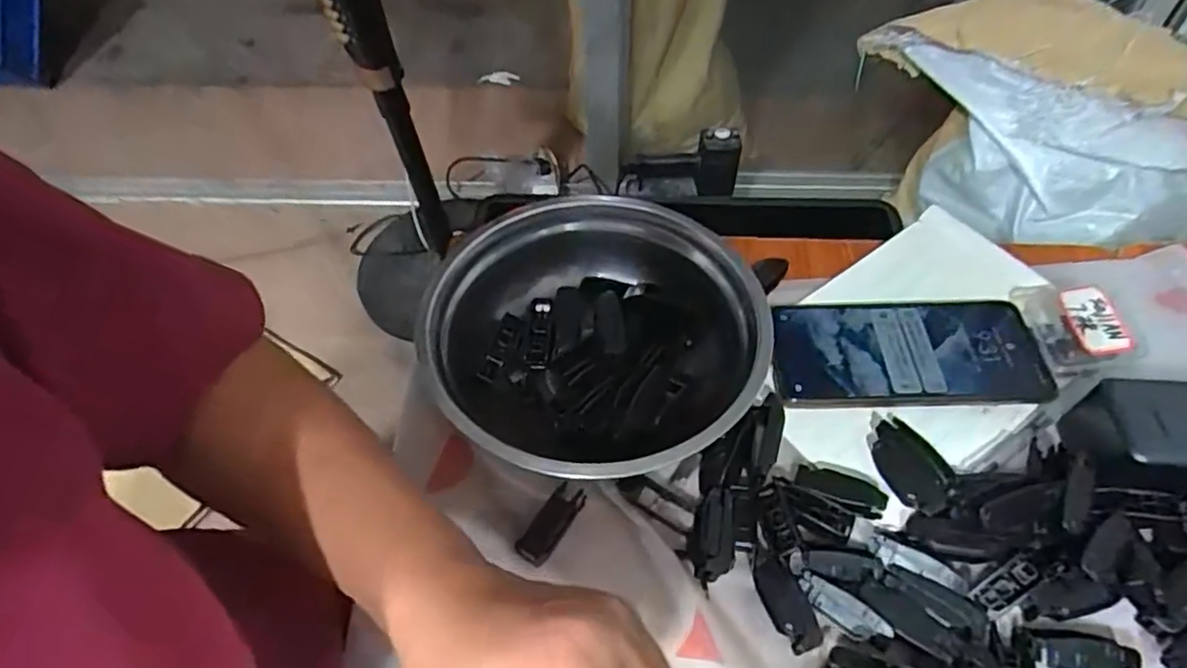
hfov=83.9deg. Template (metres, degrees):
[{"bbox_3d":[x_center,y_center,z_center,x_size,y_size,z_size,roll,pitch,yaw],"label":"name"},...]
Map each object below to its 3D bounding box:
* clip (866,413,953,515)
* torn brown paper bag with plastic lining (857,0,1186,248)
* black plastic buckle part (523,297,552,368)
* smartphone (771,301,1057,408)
[{"bbox_3d":[0.180,0.074,0.385,0.034,0.012,0.060,-23,55,-15],"label":"clip"},{"bbox_3d":[0.645,-0.297,1.008,0.504,0.334,0.197,30,59,23],"label":"torn brown paper bag with plastic lining"},{"bbox_3d":[-0.037,0.000,0.451,0.016,0.007,0.059,0,53,3],"label":"black plastic buckle part"},{"bbox_3d":[0.202,0.009,0.427,0.170,0.008,0.079,0,53,2],"label":"smartphone"}]

